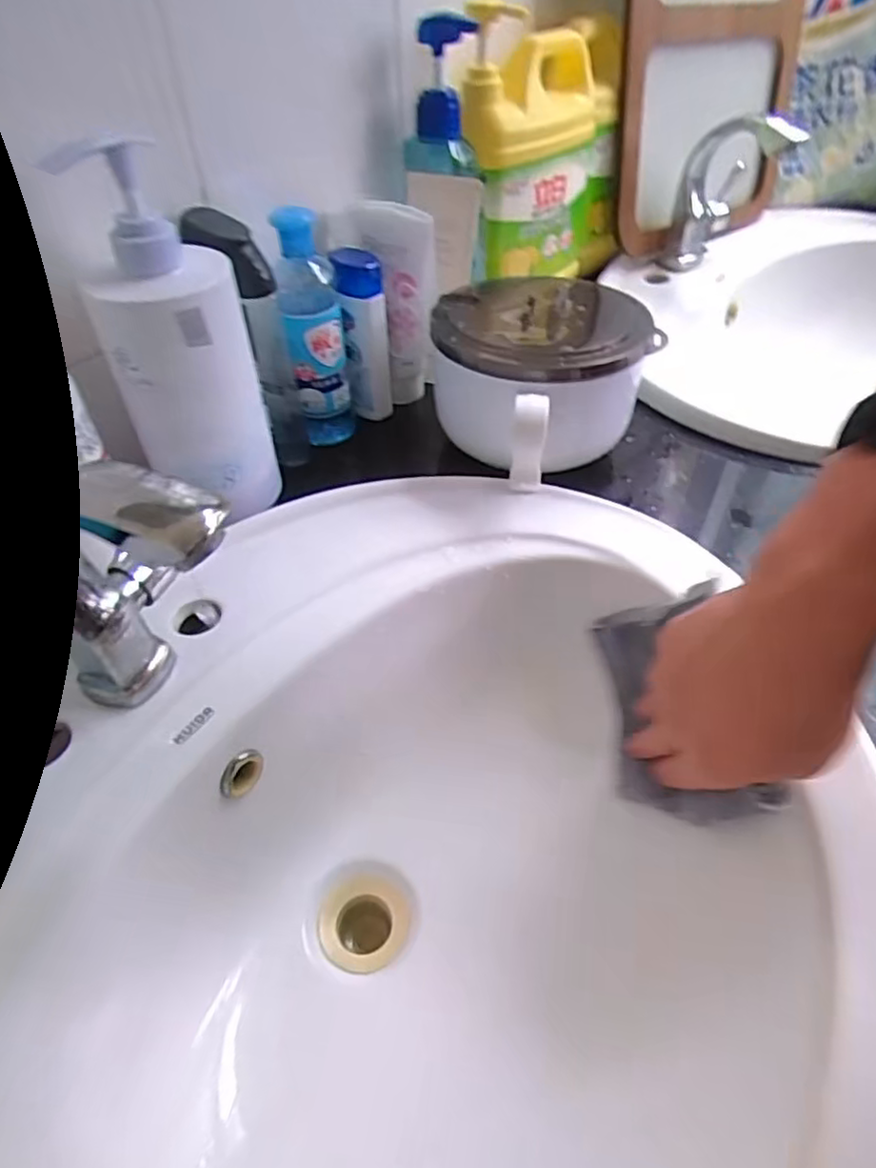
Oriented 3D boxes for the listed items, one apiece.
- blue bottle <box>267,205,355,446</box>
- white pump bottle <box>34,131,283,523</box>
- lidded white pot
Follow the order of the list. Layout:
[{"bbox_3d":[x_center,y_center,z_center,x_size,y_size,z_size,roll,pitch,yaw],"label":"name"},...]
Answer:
[{"bbox_3d":[-0.090,-0.182,0.490,0.042,0.168,0.035,-10,47,-8],"label":"blue bottle"},{"bbox_3d":[-0.151,-0.135,0.395,0.076,0.210,0.060,-13,47,-11],"label":"white pump bottle"},{"bbox_3d":[0.067,-0.153,0.488,0.151,0.097,0.137,-34,55,-28],"label":"lidded white pot"}]

